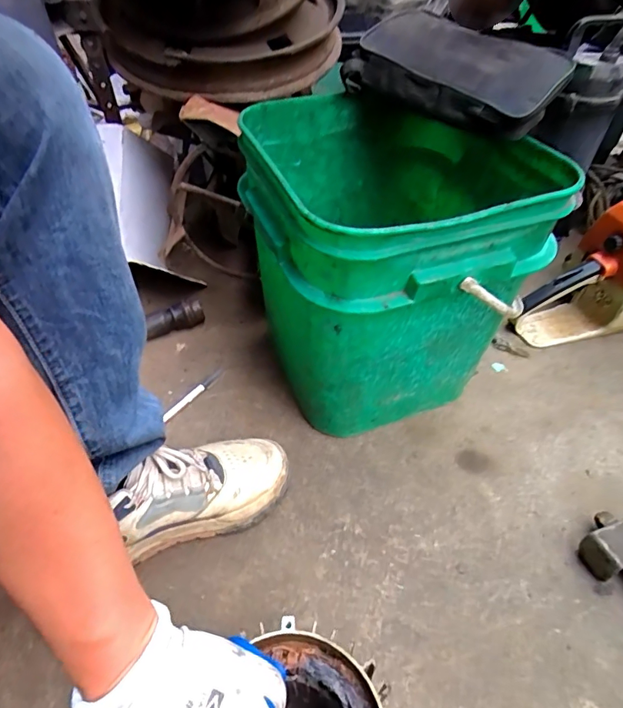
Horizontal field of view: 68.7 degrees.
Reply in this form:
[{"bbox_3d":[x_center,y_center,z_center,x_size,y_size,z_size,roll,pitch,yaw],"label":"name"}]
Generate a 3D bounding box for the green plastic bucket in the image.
[{"bbox_3d":[0.088,-0.097,0.592,0.284,0.359,0.309,-18,47,-13],"label":"green plastic bucket"}]

